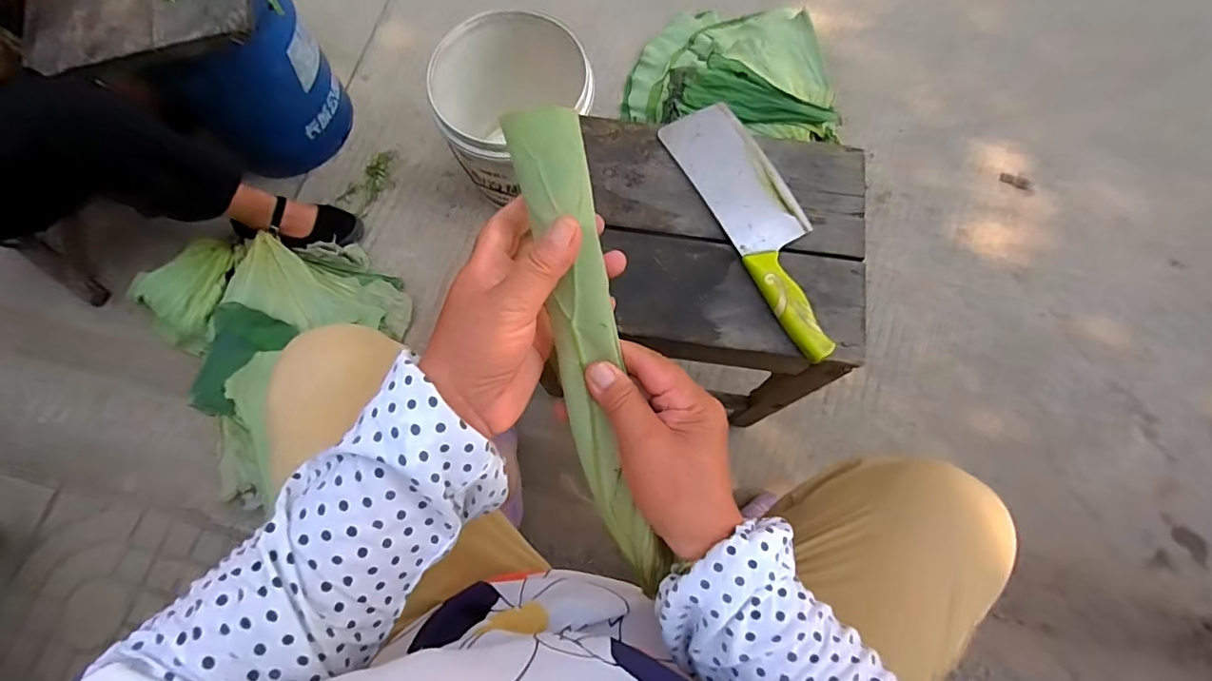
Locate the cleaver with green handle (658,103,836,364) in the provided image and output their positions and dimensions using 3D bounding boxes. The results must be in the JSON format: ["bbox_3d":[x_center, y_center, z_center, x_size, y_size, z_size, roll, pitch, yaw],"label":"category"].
[{"bbox_3d":[0.157,-0.123,0.536,0.085,0.034,0.290,-26,74,-5],"label":"cleaver with green handle"}]

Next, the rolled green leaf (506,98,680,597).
[{"bbox_3d":[-0.009,0.016,0.326,0.042,0.042,0.300,-12,106,-5],"label":"rolled green leaf"}]

